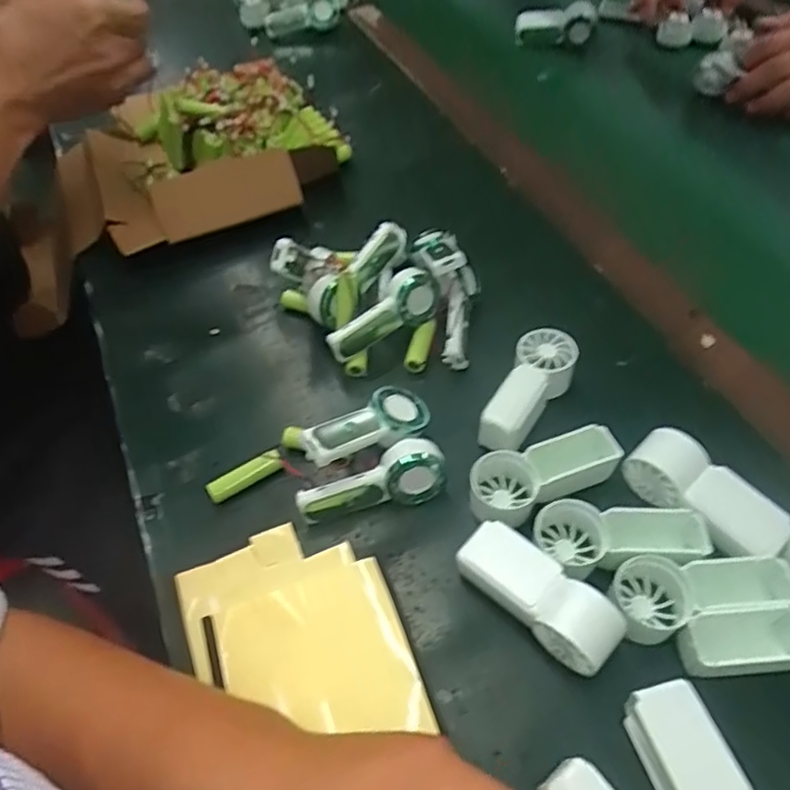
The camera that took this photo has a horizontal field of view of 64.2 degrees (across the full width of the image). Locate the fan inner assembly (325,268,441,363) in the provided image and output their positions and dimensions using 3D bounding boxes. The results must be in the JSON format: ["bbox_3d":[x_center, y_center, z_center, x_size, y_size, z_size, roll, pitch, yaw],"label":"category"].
[{"bbox_3d":[-0.009,-0.057,0.468,0.090,0.033,0.025,-34,55,-8],"label":"fan inner assembly"}]

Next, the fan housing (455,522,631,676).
[{"bbox_3d":[0.079,0.111,0.350,0.093,0.030,0.037,37,63,27],"label":"fan housing"}]

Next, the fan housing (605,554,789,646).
[{"bbox_3d":[0.167,0.106,0.346,0.094,0.027,0.039,-8,52,-3],"label":"fan housing"}]

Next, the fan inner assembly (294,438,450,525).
[{"bbox_3d":[-0.015,0.057,0.394,0.093,0.034,0.027,-21,51,2],"label":"fan inner assembly"}]

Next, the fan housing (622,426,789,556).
[{"bbox_3d":[0.186,0.061,0.376,0.091,0.035,0.041,36,62,27],"label":"fan housing"}]

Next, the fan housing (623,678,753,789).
[{"bbox_3d":[0.144,0.183,0.291,0.039,0.025,0.091,-16,53,-9],"label":"fan housing"}]

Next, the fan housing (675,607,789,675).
[{"bbox_3d":[0.202,0.128,0.327,0.101,0.026,0.039,-8,52,-3],"label":"fan housing"}]

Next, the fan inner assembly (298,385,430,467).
[{"bbox_3d":[-0.017,0.021,0.401,0.093,0.022,0.036,-23,50,-38],"label":"fan inner assembly"}]

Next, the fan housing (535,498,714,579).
[{"bbox_3d":[0.130,0.082,0.368,0.090,0.033,0.048,-8,52,-3],"label":"fan housing"}]

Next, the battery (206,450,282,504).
[{"bbox_3d":[-0.099,0.054,0.414,0.051,0.014,0.014,-27,56,-17],"label":"battery"}]

